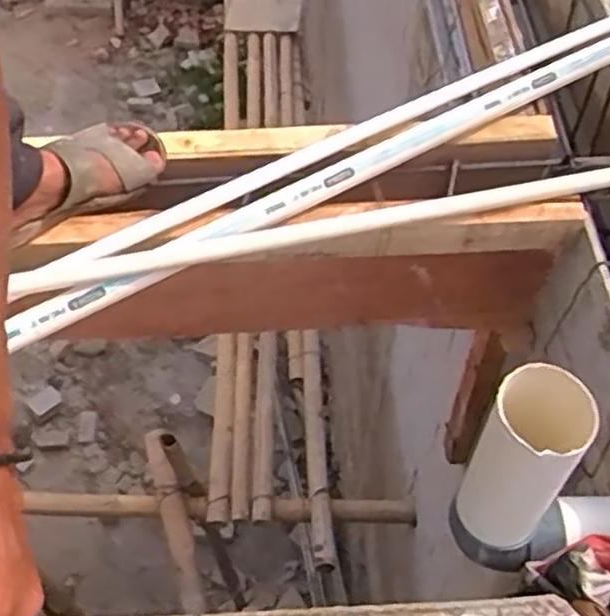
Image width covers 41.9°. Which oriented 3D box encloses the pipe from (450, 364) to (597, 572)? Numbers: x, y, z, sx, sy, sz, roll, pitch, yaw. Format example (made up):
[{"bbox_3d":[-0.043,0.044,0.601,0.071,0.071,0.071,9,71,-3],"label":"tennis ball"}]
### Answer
[{"bbox_3d":[0.183,0.150,0.696,0.080,0.255,0.081,30,61,19],"label":"pipe"}]

